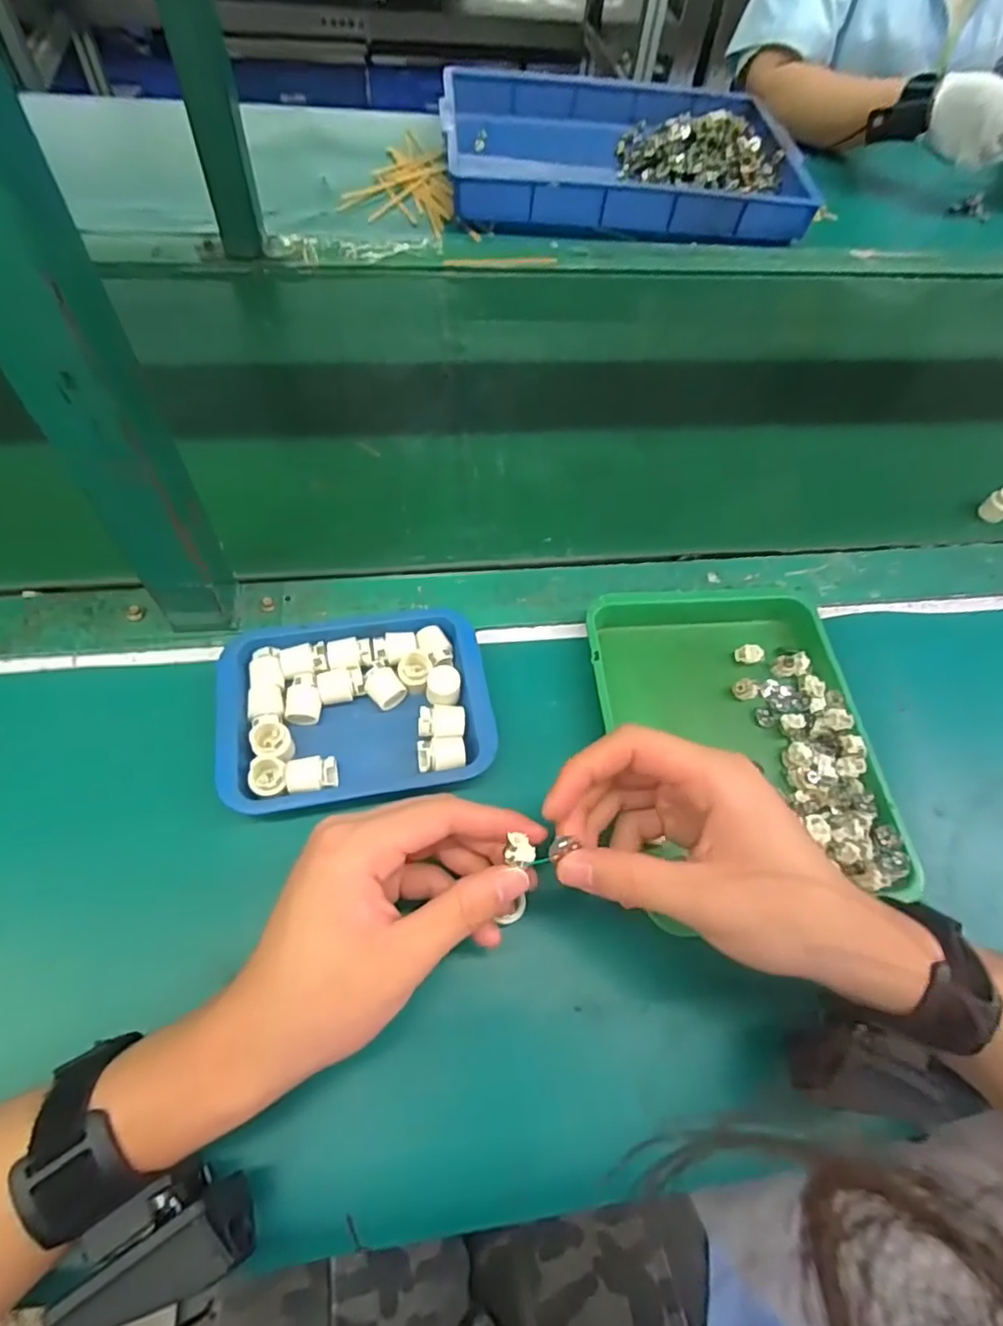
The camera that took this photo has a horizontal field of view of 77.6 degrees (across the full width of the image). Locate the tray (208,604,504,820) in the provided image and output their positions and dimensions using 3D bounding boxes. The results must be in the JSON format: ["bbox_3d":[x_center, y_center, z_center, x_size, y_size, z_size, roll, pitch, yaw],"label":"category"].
[{"bbox_3d":[-0.088,0.025,0.385,0.155,0.027,0.117,-8,61,-9],"label":"tray"}]

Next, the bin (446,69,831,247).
[{"bbox_3d":[0.134,-0.594,0.721,0.386,0.058,0.275,-1,60,-5],"label":"bin"}]

